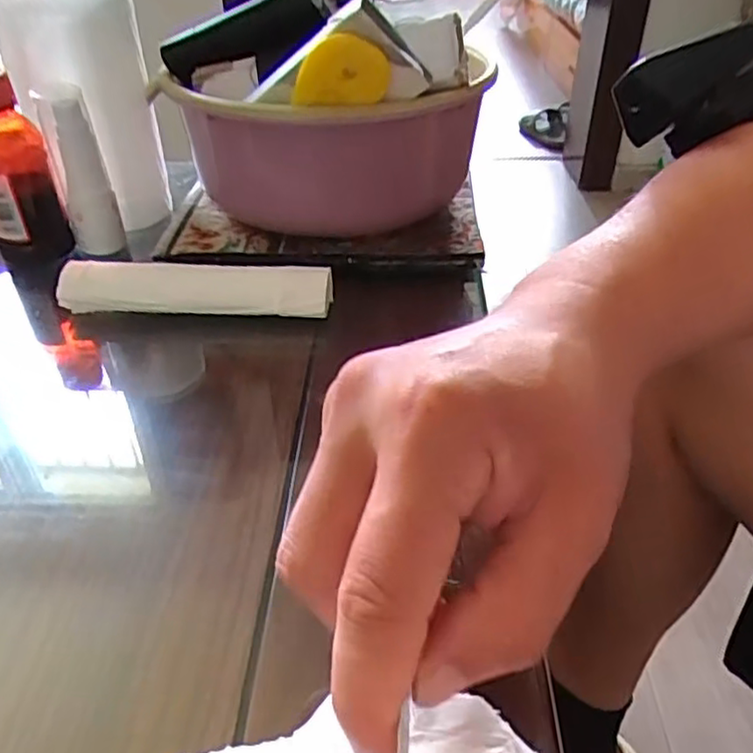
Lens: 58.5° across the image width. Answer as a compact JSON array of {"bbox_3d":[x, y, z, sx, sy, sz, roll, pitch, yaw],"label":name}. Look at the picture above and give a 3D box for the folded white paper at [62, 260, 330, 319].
[{"bbox_3d":[-0.097,-0.048,0.366,0.143,0.018,0.028,1,38,1],"label":"folded white paper"}]

